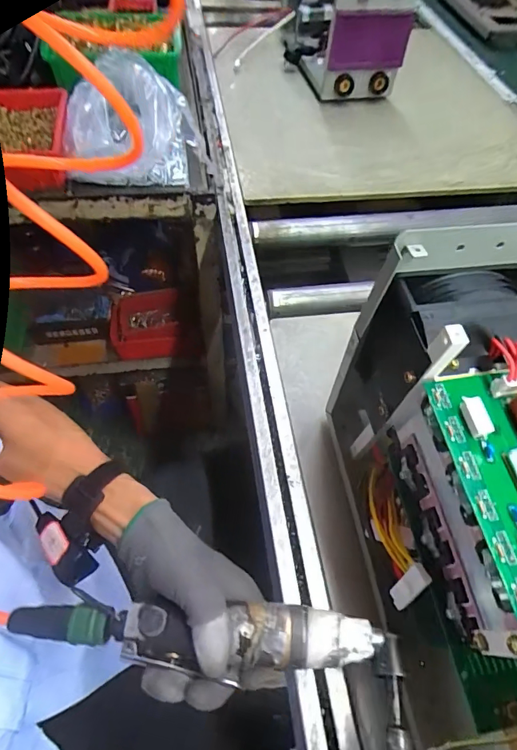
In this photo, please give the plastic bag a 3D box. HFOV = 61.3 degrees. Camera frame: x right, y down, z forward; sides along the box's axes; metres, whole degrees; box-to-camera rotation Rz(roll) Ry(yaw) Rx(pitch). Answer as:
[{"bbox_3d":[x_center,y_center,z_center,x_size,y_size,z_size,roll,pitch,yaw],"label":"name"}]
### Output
[{"bbox_3d":[-0.203,-0.403,0.698,0.199,0.119,0.227,-6,57,-7],"label":"plastic bag"}]

